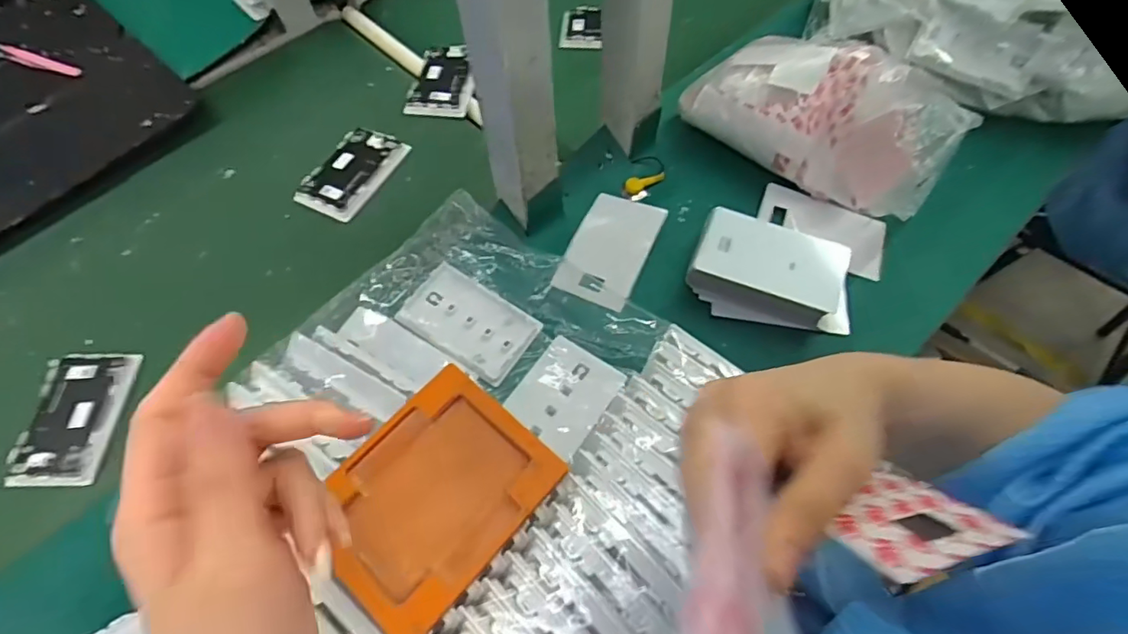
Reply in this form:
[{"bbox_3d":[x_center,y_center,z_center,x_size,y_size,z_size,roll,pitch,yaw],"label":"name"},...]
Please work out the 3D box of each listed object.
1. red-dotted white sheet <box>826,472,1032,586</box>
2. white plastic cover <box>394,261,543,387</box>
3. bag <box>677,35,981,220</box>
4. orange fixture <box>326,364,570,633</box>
[{"bbox_3d":[0.120,0.072,0.199,0.060,0.047,0.004,-5,104,-24],"label":"red-dotted white sheet"},{"bbox_3d":[-0.079,0.004,0.466,0.106,0.015,0.064,31,67,18],"label":"white plastic cover"},{"bbox_3d":[0.197,-0.159,0.453,0.208,0.103,0.071,38,69,20],"label":"bag"},{"bbox_3d":[-0.080,0.107,0.341,0.105,0.009,0.131,38,69,20],"label":"orange fixture"}]

